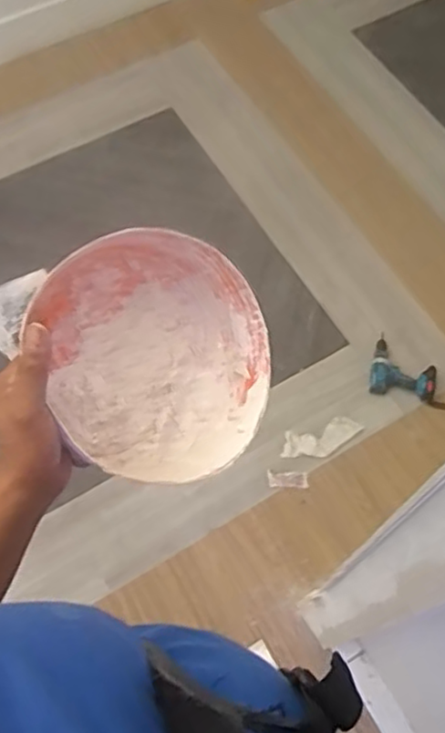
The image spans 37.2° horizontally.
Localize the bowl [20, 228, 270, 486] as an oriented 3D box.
[{"bbox_3d":[-0.062,-0.005,0.578,0.206,0.090,0.206,3,85,-34],"label":"bowl"}]

